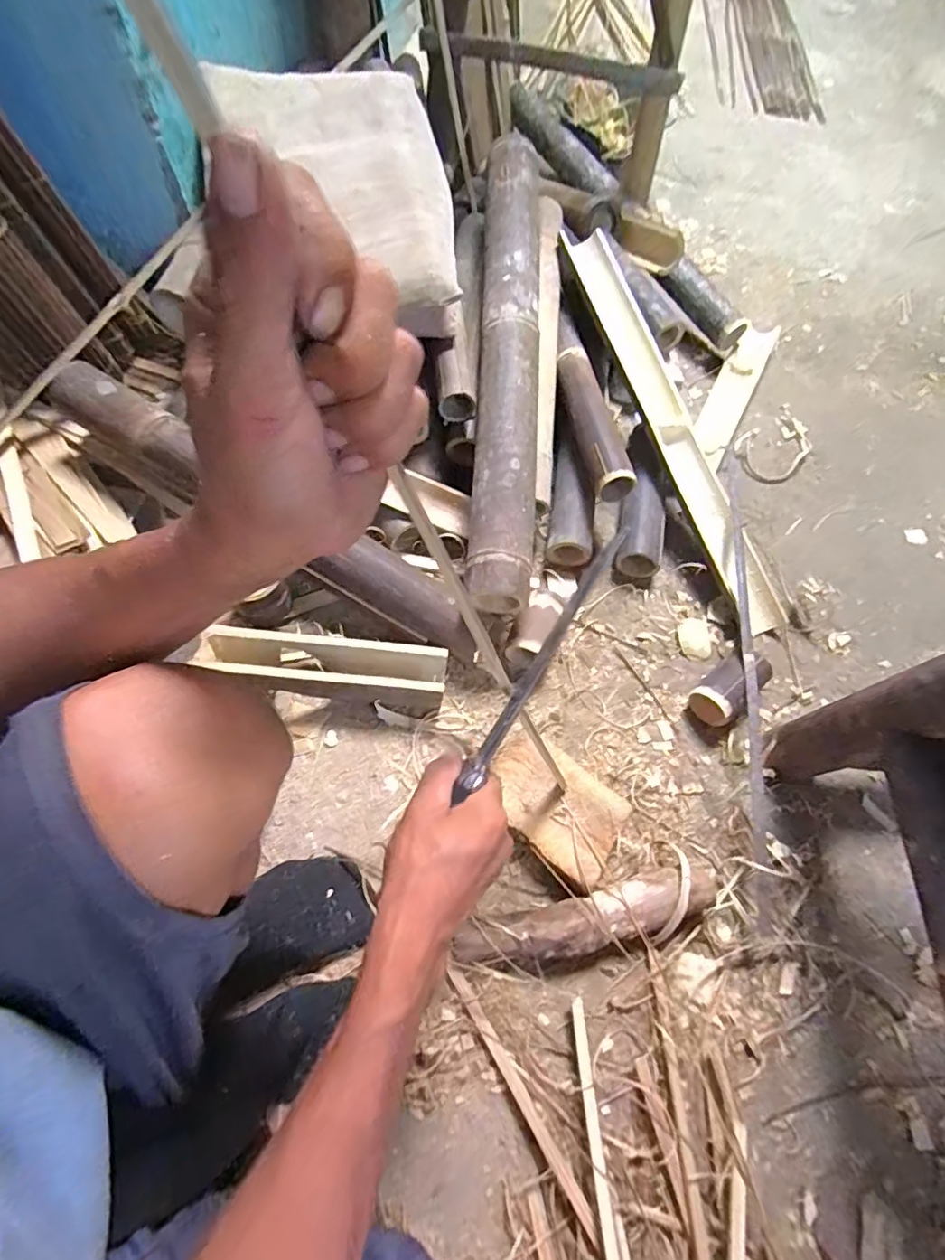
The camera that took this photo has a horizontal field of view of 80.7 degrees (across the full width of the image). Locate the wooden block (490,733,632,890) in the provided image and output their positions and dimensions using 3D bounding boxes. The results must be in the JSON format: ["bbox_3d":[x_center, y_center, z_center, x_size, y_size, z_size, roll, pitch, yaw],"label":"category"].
[{"bbox_3d":[0.097,0.209,0.672,0.165,0.038,0.109,39,68,15],"label":"wooden block"}]

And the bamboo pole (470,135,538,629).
[{"bbox_3d":[0.050,-0.381,0.773,0.084,0.073,0.715,3,78,-2],"label":"bamboo pole"}]

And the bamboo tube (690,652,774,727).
[{"bbox_3d":[0.345,0.074,0.740,0.102,0.061,0.065,-35,71,-18],"label":"bamboo tube"}]

